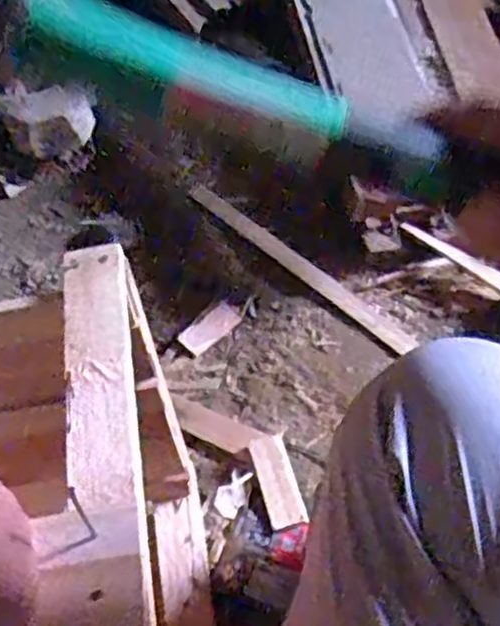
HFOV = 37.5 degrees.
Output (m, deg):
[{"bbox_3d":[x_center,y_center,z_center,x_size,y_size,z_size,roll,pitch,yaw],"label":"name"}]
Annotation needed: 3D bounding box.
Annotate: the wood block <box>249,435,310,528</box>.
[{"bbox_3d":[0.026,0.166,0.733,0.037,0.013,0.101,-13,48,-8],"label":"wood block"}]

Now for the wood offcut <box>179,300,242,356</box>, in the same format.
[{"bbox_3d":[-0.046,0.018,0.878,0.077,0.010,0.037,-40,74,-22],"label":"wood offcut"}]

